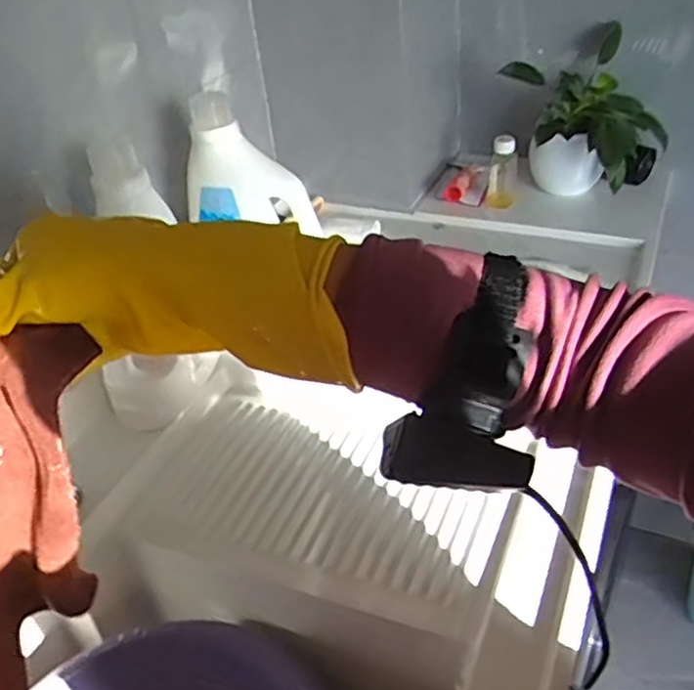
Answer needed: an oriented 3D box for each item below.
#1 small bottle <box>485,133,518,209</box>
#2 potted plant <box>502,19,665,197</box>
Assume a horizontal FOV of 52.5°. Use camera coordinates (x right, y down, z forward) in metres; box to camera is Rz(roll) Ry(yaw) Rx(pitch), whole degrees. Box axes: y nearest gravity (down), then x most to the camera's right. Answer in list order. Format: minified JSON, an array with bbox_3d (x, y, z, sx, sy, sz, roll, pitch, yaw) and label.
[{"bbox_3d":[0.250,-0.280,1.132,0.044,0.109,0.054,4,38,13],"label":"small bottle"},{"bbox_3d":[0.391,-0.353,1.117,0.178,0.229,0.219,24,46,34],"label":"potted plant"}]

